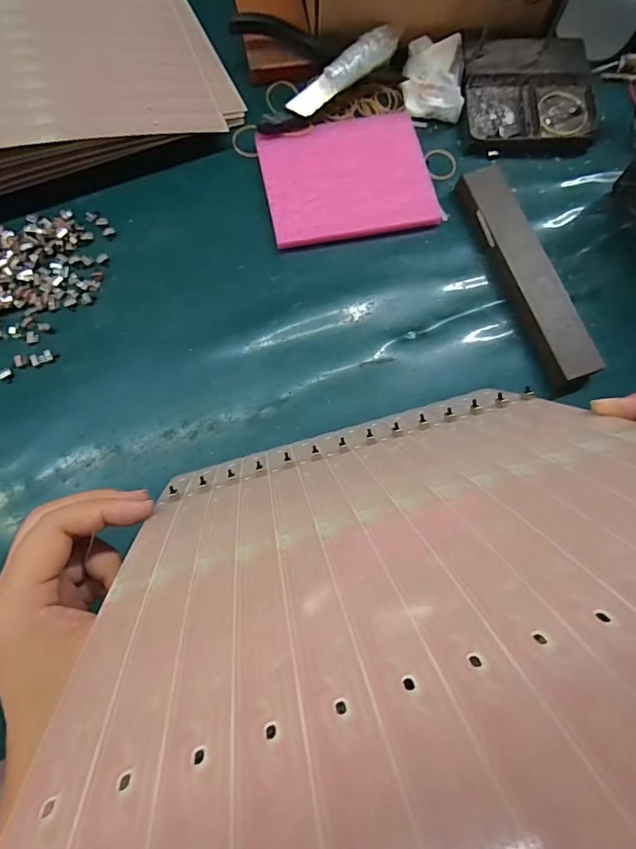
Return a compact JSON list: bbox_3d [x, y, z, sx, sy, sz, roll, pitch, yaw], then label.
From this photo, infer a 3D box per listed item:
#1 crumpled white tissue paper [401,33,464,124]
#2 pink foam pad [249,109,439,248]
[{"bbox_3d":[0.104,-0.308,0.392,0.052,0.025,0.072,10,77,1],"label":"crumpled white tissue paper"},{"bbox_3d":[0.024,-0.205,0.372,0.134,0.011,0.106,-11,78,-4],"label":"pink foam pad"}]

